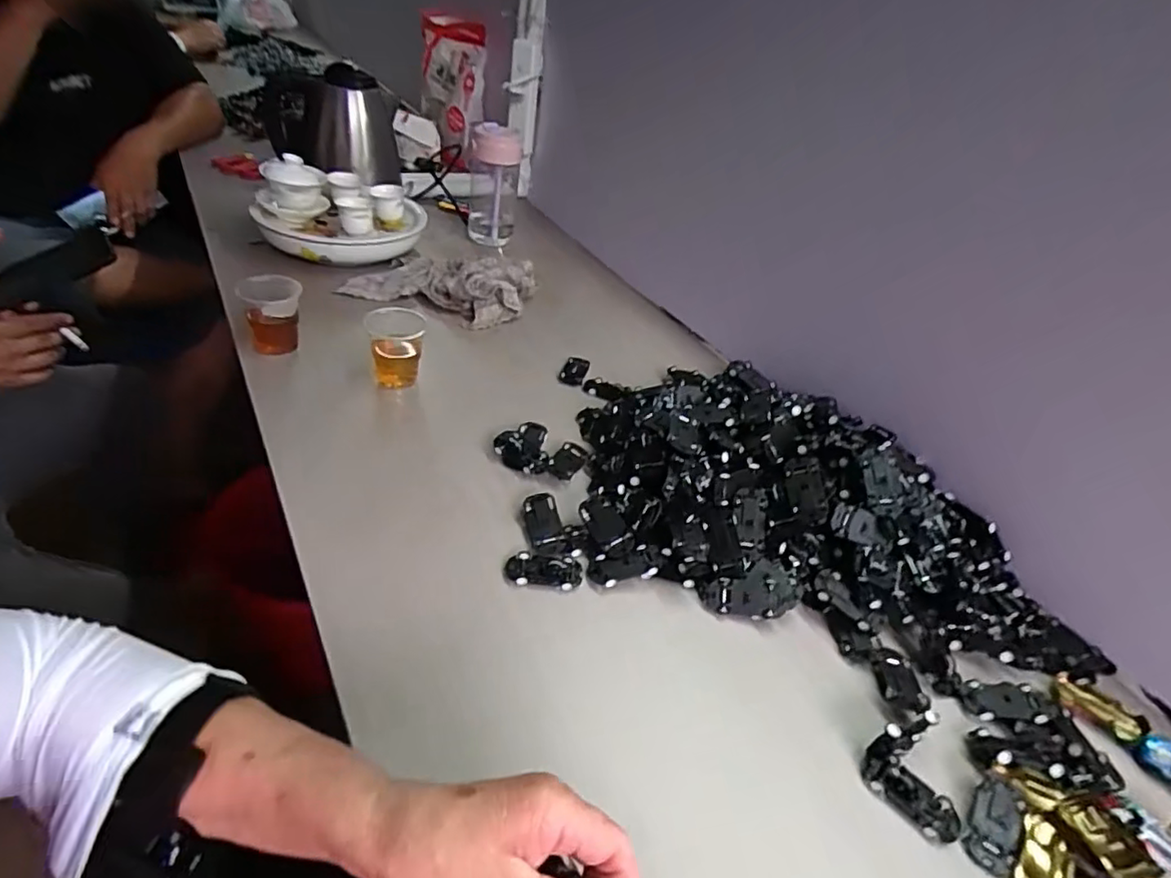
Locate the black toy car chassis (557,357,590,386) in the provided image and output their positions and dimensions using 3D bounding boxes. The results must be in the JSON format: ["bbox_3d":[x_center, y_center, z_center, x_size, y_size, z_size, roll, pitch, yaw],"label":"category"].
[{"bbox_3d":[-0.015,-0.088,0.778,0.034,0.010,0.055,16,38,5],"label":"black toy car chassis"}]

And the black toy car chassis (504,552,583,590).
[{"bbox_3d":[-0.036,0.112,0.517,0.065,0.008,0.031,8,38,-6],"label":"black toy car chassis"}]

